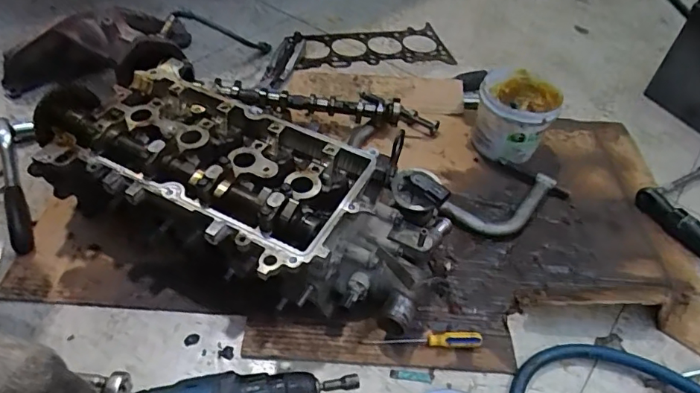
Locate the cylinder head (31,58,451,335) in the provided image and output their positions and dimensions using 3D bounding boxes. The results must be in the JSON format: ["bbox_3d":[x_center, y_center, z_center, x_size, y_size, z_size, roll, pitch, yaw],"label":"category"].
[{"bbox_3d":[-0.128,-0.002,0.593,0.462,0.145,0.198,22,47,15],"label":"cylinder head"}]

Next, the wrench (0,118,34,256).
[{"bbox_3d":[-0.444,-0.020,0.657,0.045,0.045,0.246,-15,49,-20],"label":"wrench"}]

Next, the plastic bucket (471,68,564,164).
[{"bbox_3d":[0.255,-0.130,0.793,0.122,0.107,0.146,17,46,11],"label":"plastic bucket"}]

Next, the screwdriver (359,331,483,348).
[{"bbox_3d":[0.079,0.161,0.550,0.132,0.012,0.015,-1,45,-7],"label":"screwdriver"}]

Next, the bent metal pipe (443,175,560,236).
[{"bbox_3d":[0.227,0.017,0.705,0.185,0.019,0.069,-16,49,-21],"label":"bent metal pipe"}]

